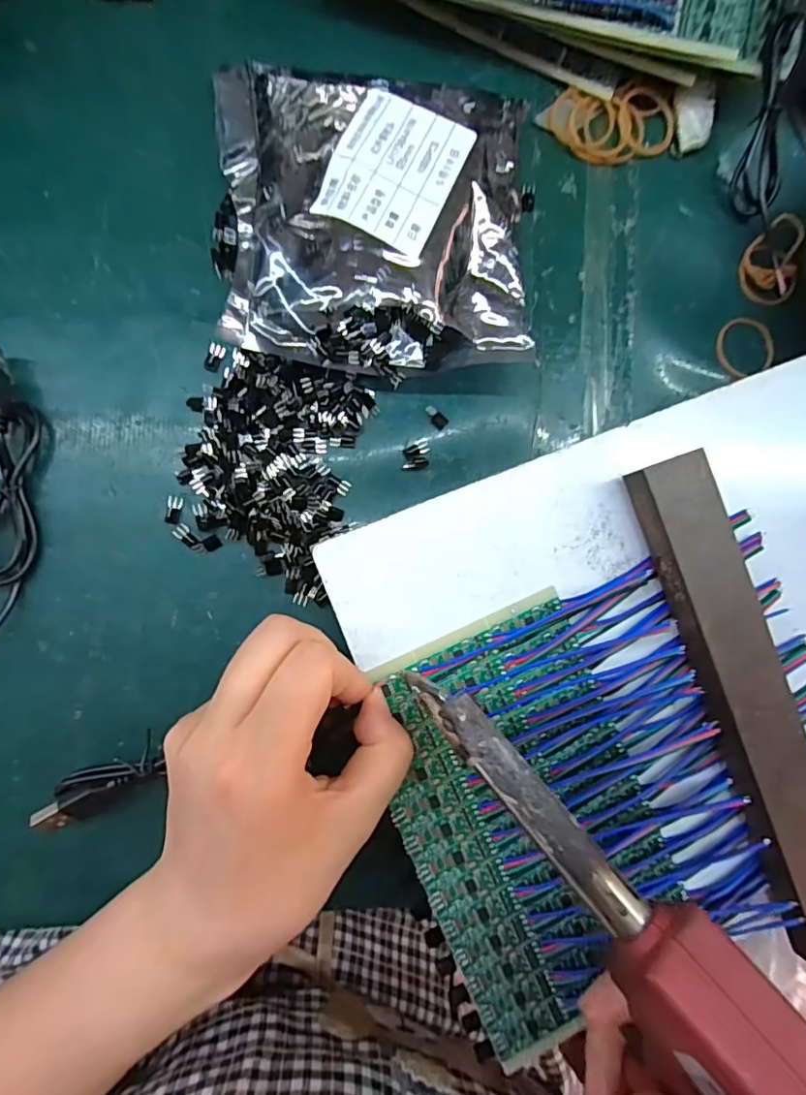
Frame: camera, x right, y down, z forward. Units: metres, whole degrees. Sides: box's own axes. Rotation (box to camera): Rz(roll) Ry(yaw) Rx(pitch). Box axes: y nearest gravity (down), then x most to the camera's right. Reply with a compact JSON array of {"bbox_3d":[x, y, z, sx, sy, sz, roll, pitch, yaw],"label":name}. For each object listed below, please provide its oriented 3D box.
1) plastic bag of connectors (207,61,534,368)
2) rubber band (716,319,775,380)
[{"bbox_3d":[-0.012,-0.145,0.237,0.132,0.038,0.130,-1,88,-7],"label":"plastic bag of connectors"},{"bbox_3d":[0.176,-0.103,0.275,0.032,0.004,0.030,0,88,-7],"label":"rubber band"}]

